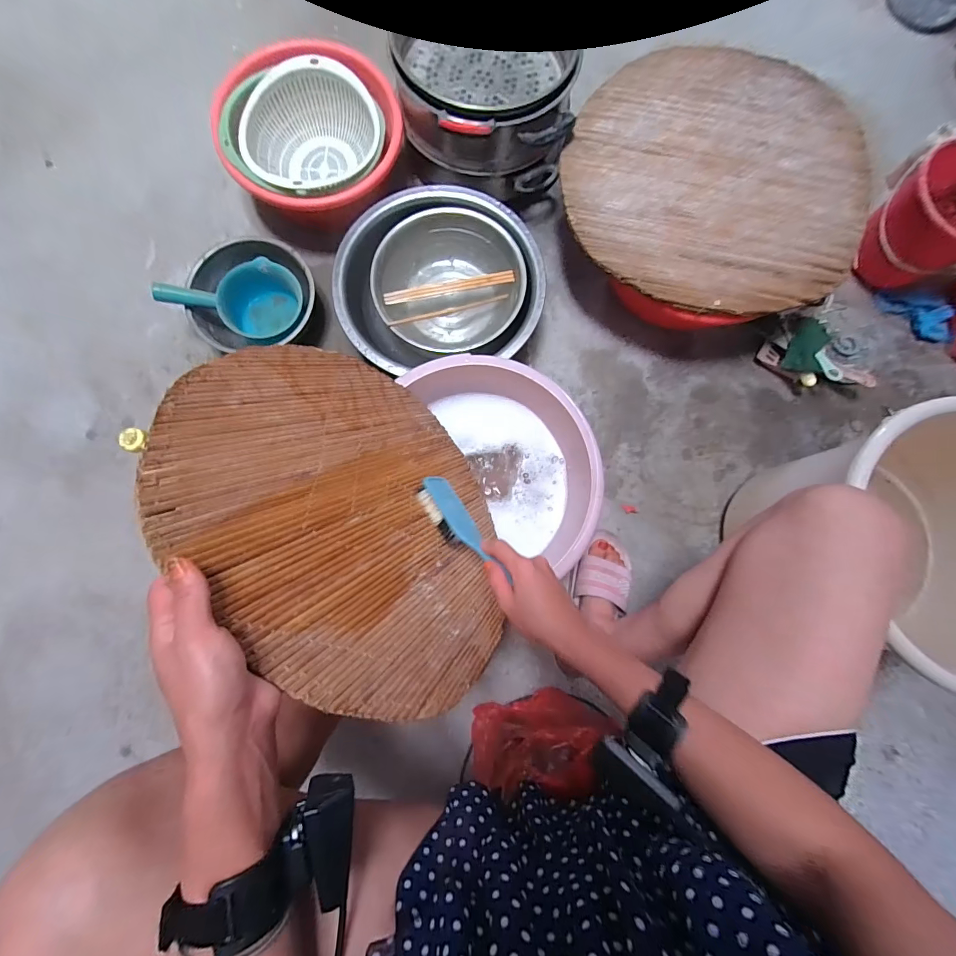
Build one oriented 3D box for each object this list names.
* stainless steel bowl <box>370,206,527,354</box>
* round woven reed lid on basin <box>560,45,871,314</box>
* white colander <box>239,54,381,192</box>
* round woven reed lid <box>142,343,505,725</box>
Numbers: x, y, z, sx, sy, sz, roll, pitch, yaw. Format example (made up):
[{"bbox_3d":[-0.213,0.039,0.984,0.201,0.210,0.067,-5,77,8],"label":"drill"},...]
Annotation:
[{"bbox_3d":[-0.052,-0.342,0.730,0.259,0.099,0.241,0,81,-2],"label":"stainless steel bowl"},{"bbox_3d":[0.407,-0.508,0.679,0.496,0.026,0.491,0,81,-2],"label":"round woven reed lid on basin"},{"bbox_3d":[-0.300,-0.614,0.749,0.234,0.123,0.250,0,81,-2],"label":"white colander"},{"bbox_3d":[-0.113,0.024,0.442,0.014,0.400,0.386,-35,118,28],"label":"round woven reed lid"}]

